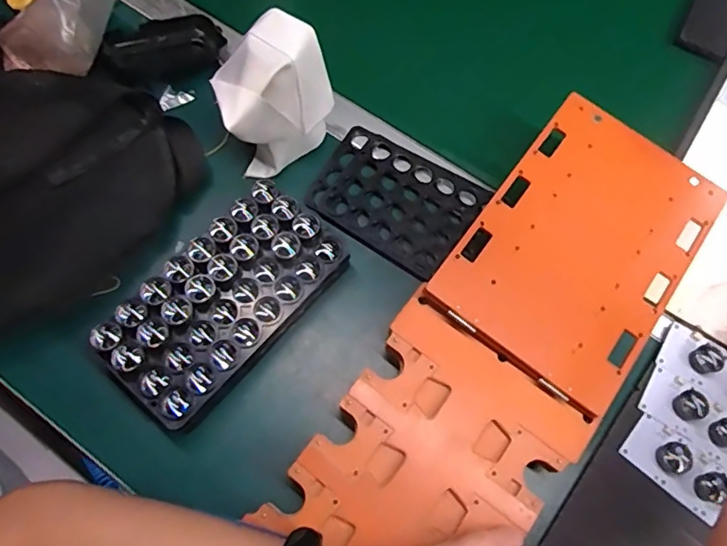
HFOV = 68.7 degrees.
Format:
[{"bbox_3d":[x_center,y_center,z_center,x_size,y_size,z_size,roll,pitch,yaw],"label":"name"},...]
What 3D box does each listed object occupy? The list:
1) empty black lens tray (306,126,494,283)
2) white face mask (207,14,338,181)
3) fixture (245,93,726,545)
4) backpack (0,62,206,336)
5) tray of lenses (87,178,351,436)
[{"bbox_3d":[0.029,-0.070,0.497,0.144,0.007,0.107,32,71,9],"label":"empty black lens tray"},{"bbox_3d":[-0.076,-0.150,0.458,0.098,0.117,0.065,-21,71,-11],"label":"white face mask"},{"bbox_3d":[0.107,0.063,0.405,0.160,0.025,0.448,37,77,11],"label":"fixture"},{"bbox_3d":[-0.304,-0.068,0.446,0.315,0.056,0.224,-34,74,-15],"label":"backpack"},{"bbox_3d":[-0.110,0.023,0.427,0.101,0.047,0.199,40,72,12],"label":"tray of lenses"}]

